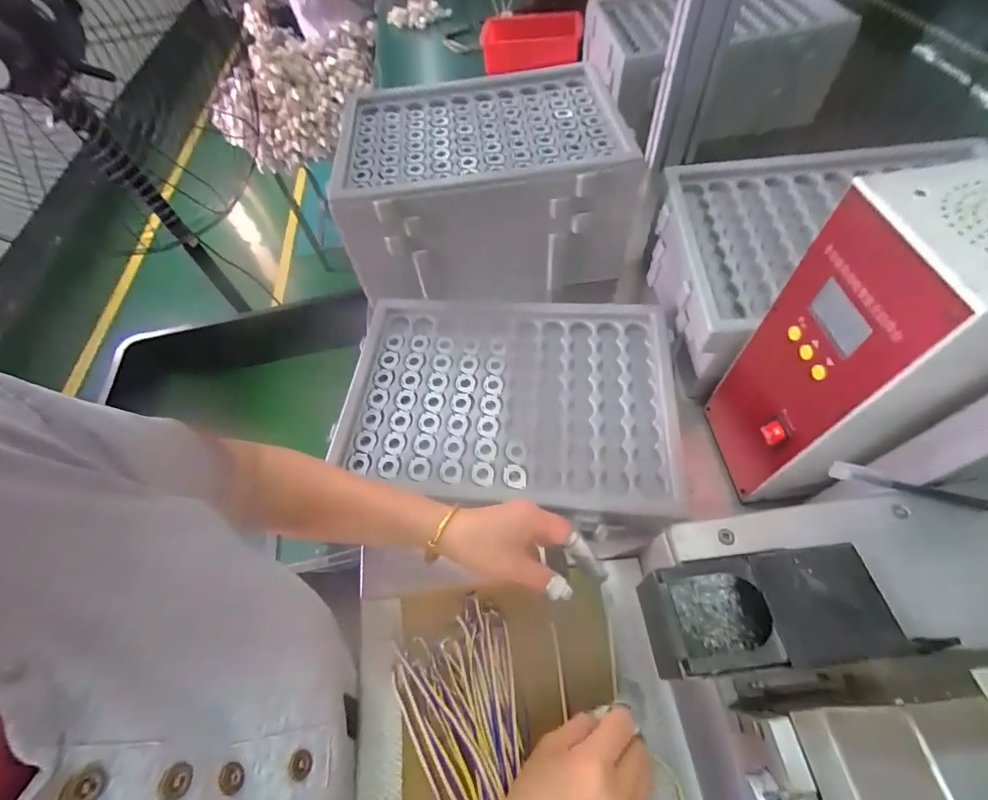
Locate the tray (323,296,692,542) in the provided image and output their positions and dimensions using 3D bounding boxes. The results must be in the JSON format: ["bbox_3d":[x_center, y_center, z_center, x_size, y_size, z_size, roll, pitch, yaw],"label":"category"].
[{"bbox_3d":[0.017,-0.009,0.509,0.389,0.025,0.280,6,59,8],"label":"tray"}]

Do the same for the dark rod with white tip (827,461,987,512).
[{"bbox_3d":[0.300,0.063,0.306,0.095,0.010,0.012,13,61,15],"label":"dark rod with white tip"}]

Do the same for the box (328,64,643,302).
[{"bbox_3d":[-0.017,-0.335,0.649,0.387,0.165,0.321,-6,58,1],"label":"box"}]

